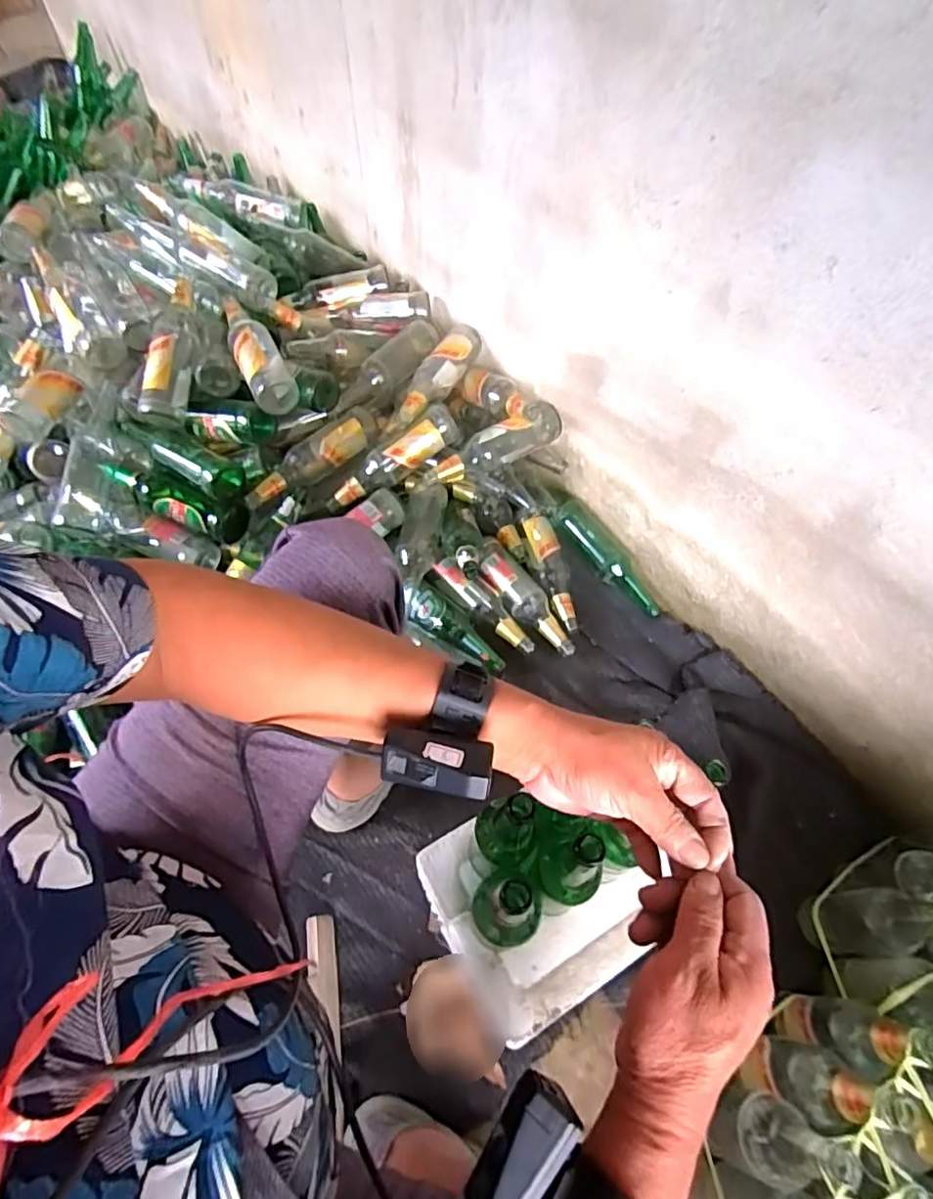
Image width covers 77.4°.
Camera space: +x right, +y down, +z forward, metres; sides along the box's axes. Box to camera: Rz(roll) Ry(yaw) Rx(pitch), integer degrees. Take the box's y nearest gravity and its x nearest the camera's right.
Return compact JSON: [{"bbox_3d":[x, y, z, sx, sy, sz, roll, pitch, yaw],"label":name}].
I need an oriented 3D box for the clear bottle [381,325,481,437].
[{"bbox_3d":[-0.060,-0.404,1.061,0.061,0.061,0.278,27,61,15],"label":"clear bottle"}]

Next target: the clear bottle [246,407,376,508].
[{"bbox_3d":[-0.261,-0.243,1.016,0.065,0.084,0.276,38,65,21],"label":"clear bottle"}]

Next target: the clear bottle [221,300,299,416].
[{"bbox_3d":[-0.346,-0.412,0.943,0.073,0.058,0.241,-25,75,-15],"label":"clear bottle"}]

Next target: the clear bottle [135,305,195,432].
[{"bbox_3d":[-0.486,-0.376,0.945,0.071,0.063,0.189,8,87,4],"label":"clear bottle"}]

